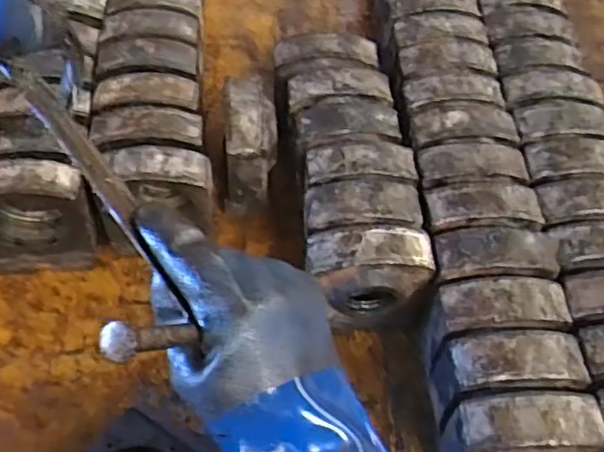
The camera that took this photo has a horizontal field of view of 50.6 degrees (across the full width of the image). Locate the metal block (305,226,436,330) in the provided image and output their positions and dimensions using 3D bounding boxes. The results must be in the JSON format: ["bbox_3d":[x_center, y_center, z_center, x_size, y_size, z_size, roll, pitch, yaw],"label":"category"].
[{"bbox_3d":[0.089,0.086,0.919,0.169,0.193,0.083,-1,55,-4],"label":"metal block"}]

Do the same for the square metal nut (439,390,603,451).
[{"bbox_3d":[0.265,0.277,0.796,0.168,0.185,0.086,-1,55,-4],"label":"square metal nut"}]

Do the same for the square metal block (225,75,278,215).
[{"bbox_3d":[-0.084,-0.128,1.059,0.084,0.196,0.144,0,55,-3],"label":"square metal block"}]

